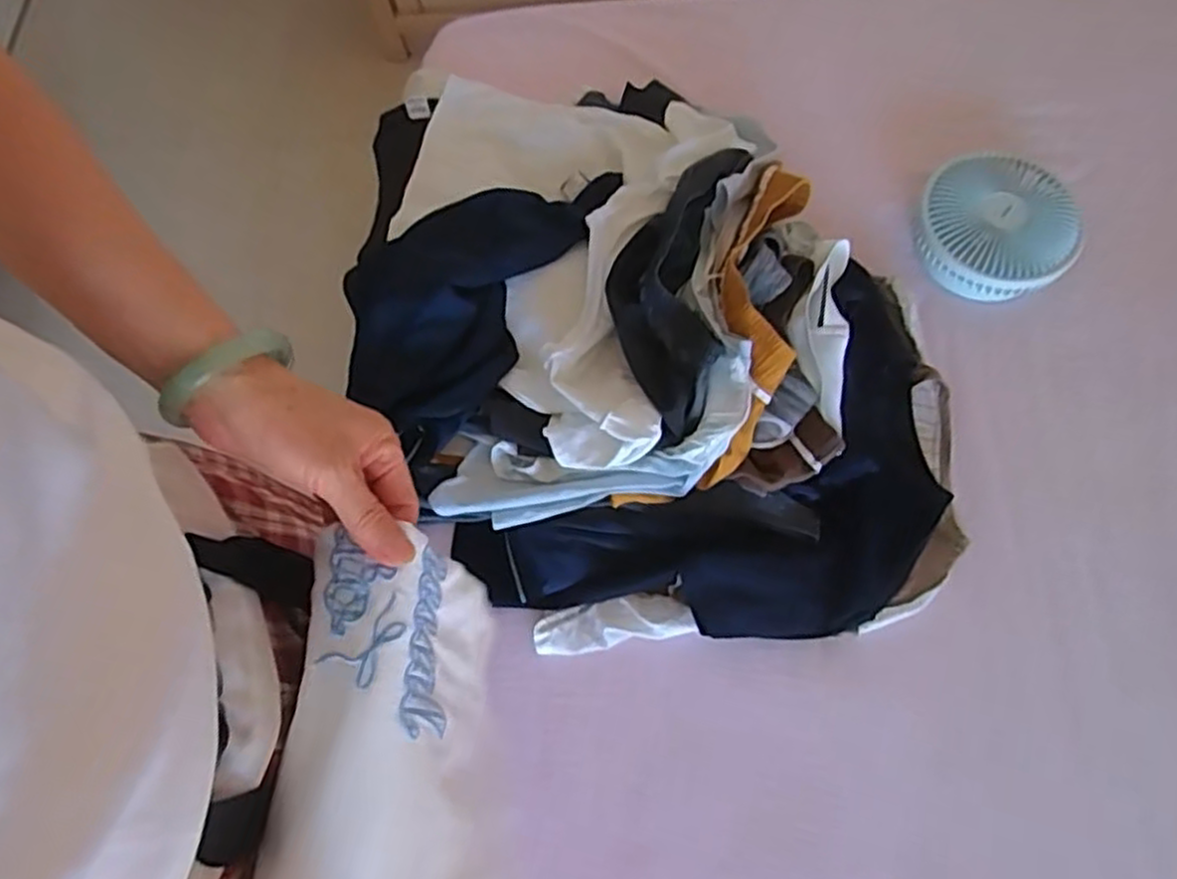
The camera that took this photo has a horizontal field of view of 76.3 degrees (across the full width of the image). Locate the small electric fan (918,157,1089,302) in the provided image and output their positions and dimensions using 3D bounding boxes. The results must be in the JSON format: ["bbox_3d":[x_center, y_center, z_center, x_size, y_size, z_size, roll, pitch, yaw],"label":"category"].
[{"bbox_3d":[0.480,-0.255,0.897,0.166,0.073,0.180,5,72,5],"label":"small electric fan"}]

